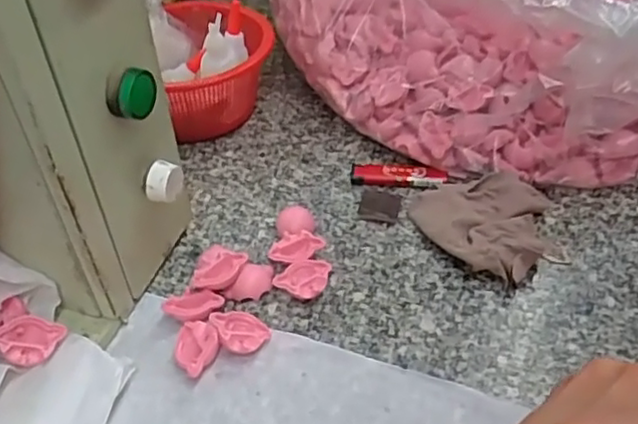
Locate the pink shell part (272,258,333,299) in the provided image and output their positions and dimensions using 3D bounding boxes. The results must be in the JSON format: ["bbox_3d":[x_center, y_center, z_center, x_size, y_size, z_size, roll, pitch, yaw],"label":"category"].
[{"bbox_3d":[-0.010,0.045,0.431,0.031,0.017,0.027,16,44,17],"label":"pink shell part"}]

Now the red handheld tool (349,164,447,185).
[{"bbox_3d":[0.063,-0.029,0.514,0.073,0.015,0.016,4,42,5],"label":"red handheld tool"}]

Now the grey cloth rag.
[{"bbox_3d":[0.124,0.007,0.466,0.093,0.023,0.094,-20,46,-21],"label":"grey cloth rag"}]

